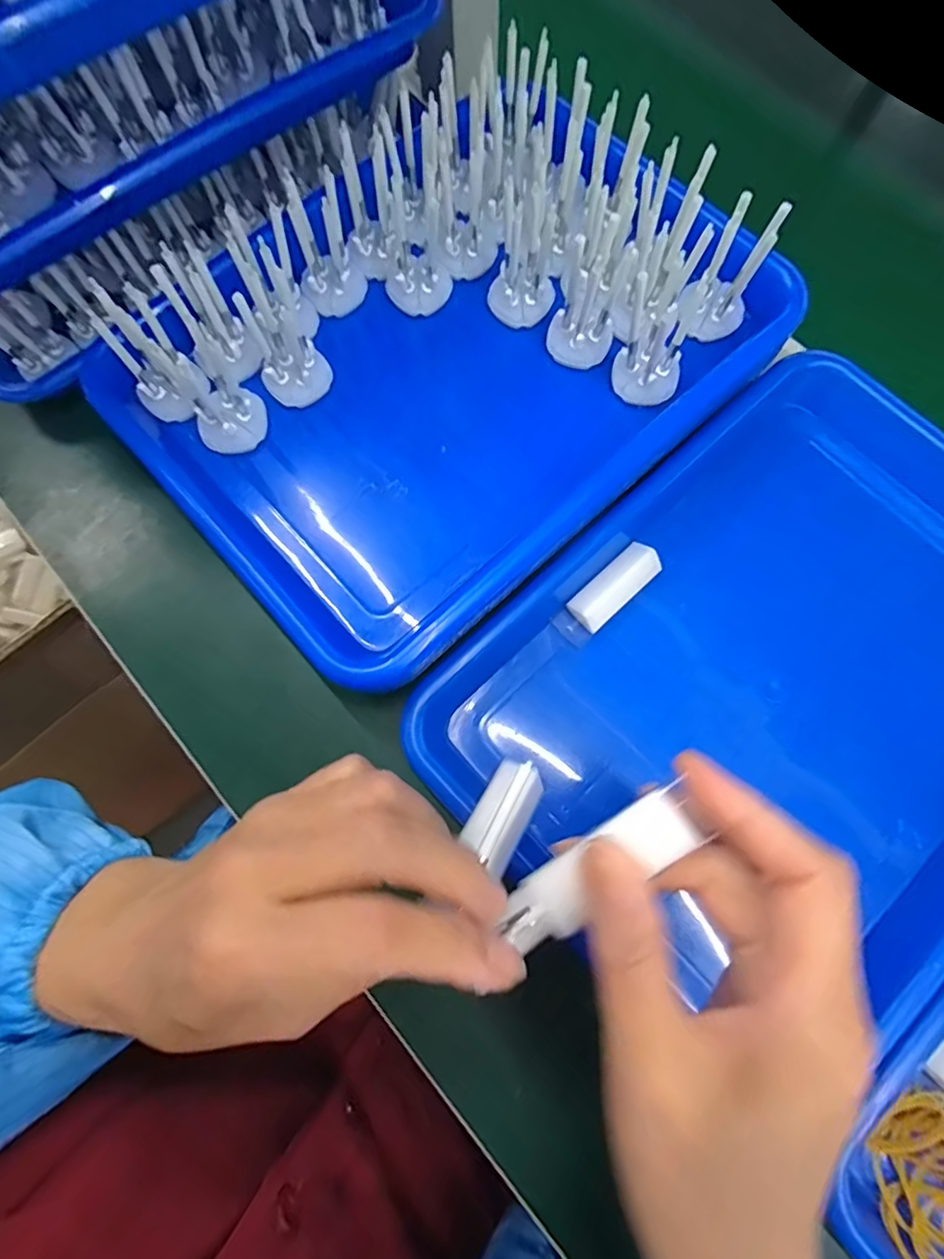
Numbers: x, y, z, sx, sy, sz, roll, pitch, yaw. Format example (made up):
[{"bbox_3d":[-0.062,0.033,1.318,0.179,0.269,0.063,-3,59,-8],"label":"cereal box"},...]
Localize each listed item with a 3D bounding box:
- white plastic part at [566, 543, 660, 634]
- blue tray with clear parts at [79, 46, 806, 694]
[{"bbox_3d":[0.078,-0.024,0.301,0.055,0.010,0.022,-42,79,-10],"label":"white plastic part"},{"bbox_3d":[-0.019,-0.154,0.308,0.322,0.084,0.255,-41,79,-10],"label":"blue tray with clear parts"}]

